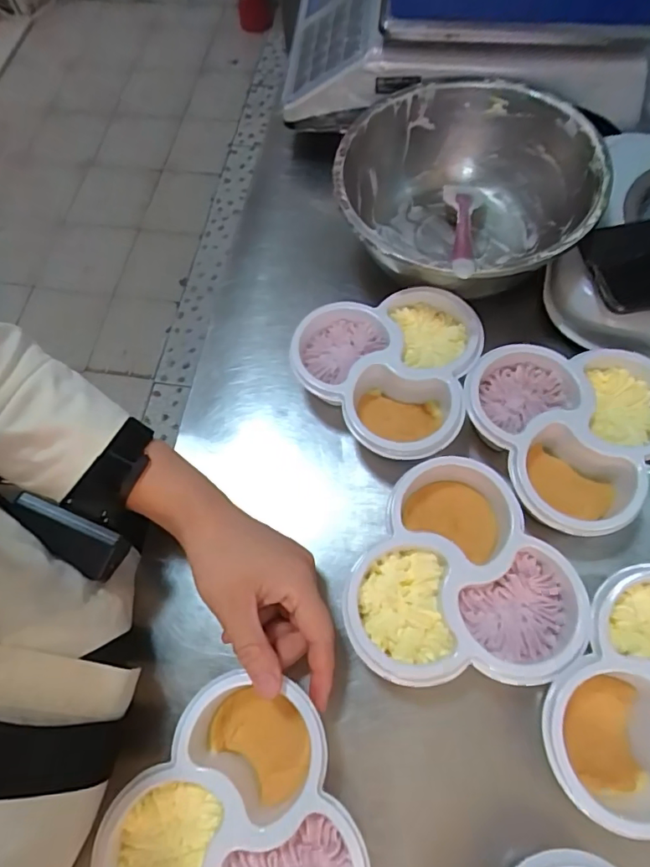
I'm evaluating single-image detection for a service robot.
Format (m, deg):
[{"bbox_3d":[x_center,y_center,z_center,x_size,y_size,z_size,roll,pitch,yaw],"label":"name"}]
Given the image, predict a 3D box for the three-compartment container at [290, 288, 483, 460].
[{"bbox_3d":[0.044,-0.054,0.397,0.133,0.061,0.131,-1,67,3],"label":"three-compartment container"}]

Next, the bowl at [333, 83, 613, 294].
[{"bbox_3d":[0.114,-0.196,0.433,0.202,0.100,0.204,-1,67,3],"label":"bowl"}]

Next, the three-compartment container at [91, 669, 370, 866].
[{"bbox_3d":[-0.056,0.217,0.283,0.133,0.039,0.131,0,71,1],"label":"three-compartment container"}]

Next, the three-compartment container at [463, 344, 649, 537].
[{"bbox_3d":[0.171,-0.017,0.360,0.130,0.045,0.143,-1,67,3],"label":"three-compartment container"}]

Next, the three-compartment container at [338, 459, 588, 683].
[{"bbox_3d":[0.088,0.088,0.331,0.145,0.041,0.136,-2,67,3],"label":"three-compartment container"}]

